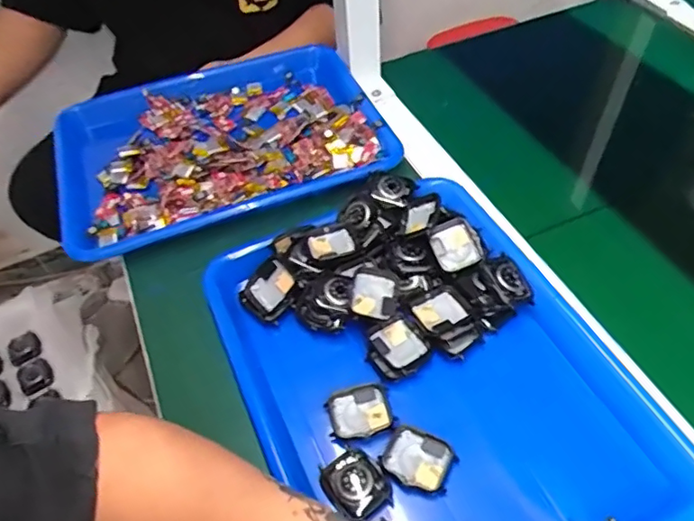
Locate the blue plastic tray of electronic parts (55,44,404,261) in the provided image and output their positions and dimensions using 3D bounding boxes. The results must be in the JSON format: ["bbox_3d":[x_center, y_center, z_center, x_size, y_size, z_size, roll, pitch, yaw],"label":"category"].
[{"bbox_3d":[-0.141,-0.127,0.613,0.352,0.040,0.262,-16,51,-8],"label":"blue plastic tray of electronic parts"}]

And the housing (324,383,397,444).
[{"bbox_3d":[0.010,0.113,0.406,0.047,0.012,0.040,-17,51,-9],"label":"housing"}]

